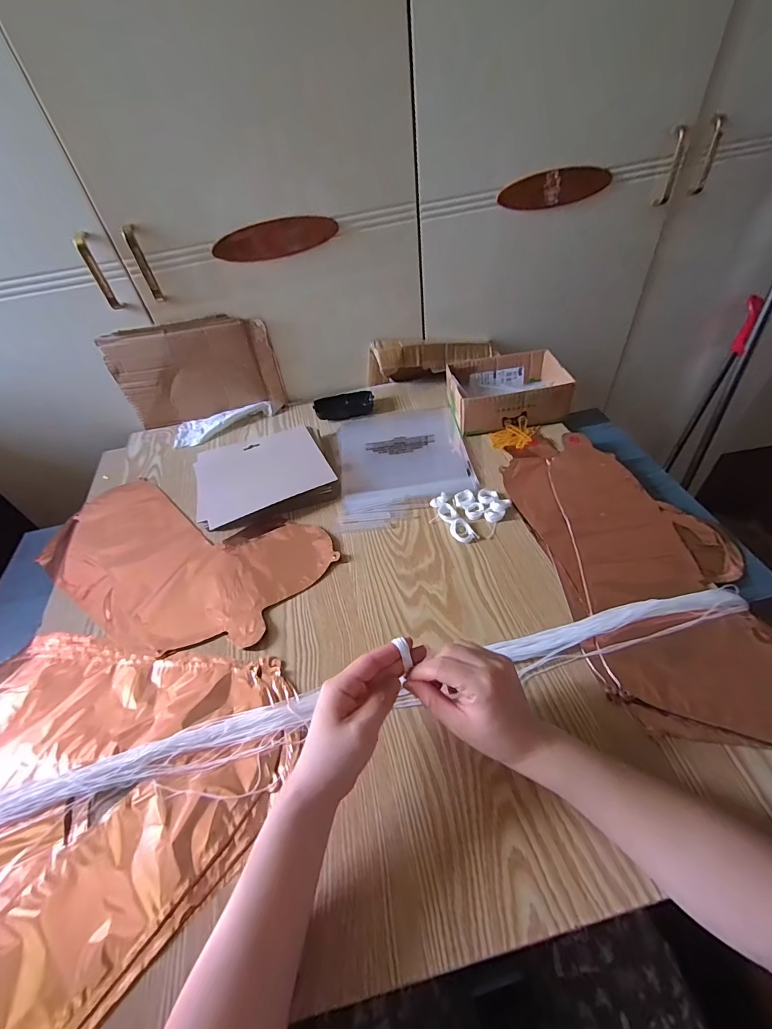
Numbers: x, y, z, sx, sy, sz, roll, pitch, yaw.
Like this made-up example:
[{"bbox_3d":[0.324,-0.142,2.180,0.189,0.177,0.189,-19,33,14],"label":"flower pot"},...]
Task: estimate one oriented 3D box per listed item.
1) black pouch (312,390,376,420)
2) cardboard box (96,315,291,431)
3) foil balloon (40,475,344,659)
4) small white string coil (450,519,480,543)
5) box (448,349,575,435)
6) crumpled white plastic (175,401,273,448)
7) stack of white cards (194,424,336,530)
[{"bbox_3d":[-0.078,-0.202,0.769,0.107,0.025,0.062,-19,48,-9],"label":"black pouch"},{"bbox_3d":[-0.335,-0.250,0.745,0.272,0.179,0.025,-12,47,-2],"label":"cardboard box"},{"bbox_3d":[-0.298,0.059,0.576,0.419,0.015,0.225,17,52,23],"label":"foil balloon"},{"bbox_3d":[0.103,0.023,0.551,0.029,0.011,0.040,-24,48,-13],"label":"small white string coil"},{"bbox_3d":[0.203,-0.211,0.701,0.183,0.060,0.138,-7,47,1],"label":"box"},{"bbox_3d":[-0.304,-0.172,0.771,0.179,0.026,0.076,-13,47,-3],"label":"crumpled white plastic"},{"bbox_3d":[-0.195,-0.066,0.657,0.204,0.039,0.174,-19,45,-12],"label":"stack of white cards"}]

